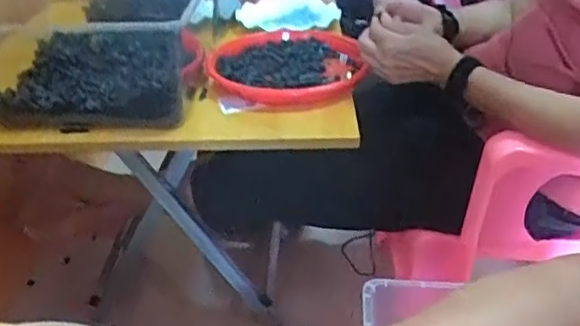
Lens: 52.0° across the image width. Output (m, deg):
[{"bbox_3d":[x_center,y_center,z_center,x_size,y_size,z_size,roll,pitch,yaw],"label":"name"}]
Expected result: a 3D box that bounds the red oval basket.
[{"bbox_3d":[-0.004,-0.160,0.943,0.228,0.051,0.286,2,31,4],"label":"red oval basket"}]

